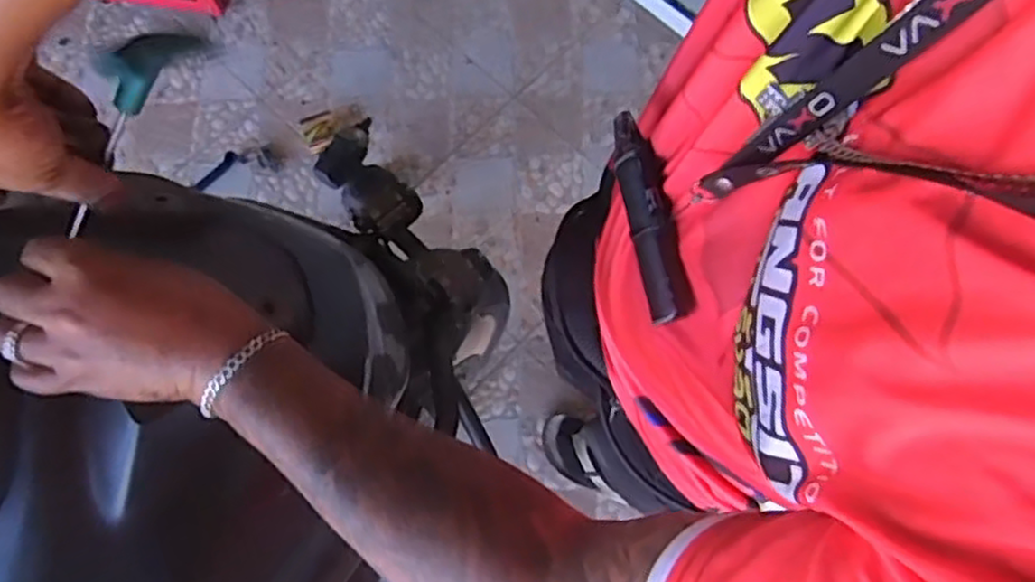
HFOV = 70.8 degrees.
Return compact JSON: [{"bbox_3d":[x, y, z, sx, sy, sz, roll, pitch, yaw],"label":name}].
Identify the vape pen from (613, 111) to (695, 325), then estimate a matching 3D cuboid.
[{"bbox_3d":[0.072,-0.041,0.398,0.021,0.026,0.114,-11,73,-4],"label":"vape pen"}]

